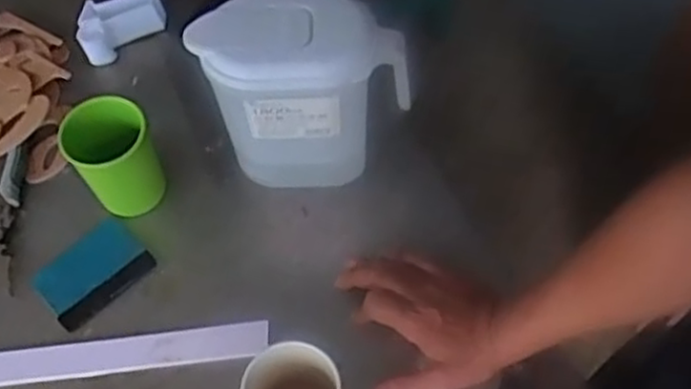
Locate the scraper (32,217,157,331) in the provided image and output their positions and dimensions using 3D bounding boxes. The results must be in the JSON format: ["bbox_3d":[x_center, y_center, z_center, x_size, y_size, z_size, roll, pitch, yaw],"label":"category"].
[{"bbox_3d":[-0.235,0.070,0.678,0.095,0.005,0.080,-39,65,-18],"label":"scraper"}]

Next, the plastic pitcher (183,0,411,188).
[{"bbox_3d":[-0.032,-0.082,0.665,0.175,0.194,0.094,-3,59,2],"label":"plastic pitcher"}]

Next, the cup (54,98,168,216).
[{"bbox_3d":[-0.210,-0.030,0.679,0.073,0.107,0.067,-1,59,2],"label":"cup"}]

